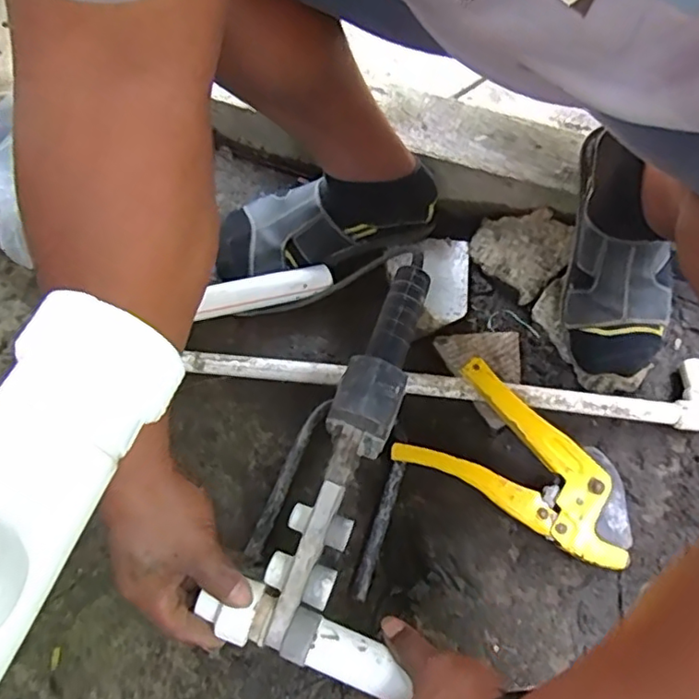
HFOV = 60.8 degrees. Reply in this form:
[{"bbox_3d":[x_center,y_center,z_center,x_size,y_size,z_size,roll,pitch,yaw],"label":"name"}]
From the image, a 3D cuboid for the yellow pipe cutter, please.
[{"bbox_3d":[0.168,0.102,0.559,0.221,0.019,0.114,28,78,9],"label":"yellow pipe cutter"}]

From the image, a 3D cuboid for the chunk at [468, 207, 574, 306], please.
[{"bbox_3d":[0.195,-0.117,0.682,0.100,0.025,0.097,42,82,18],"label":"chunk"}]

